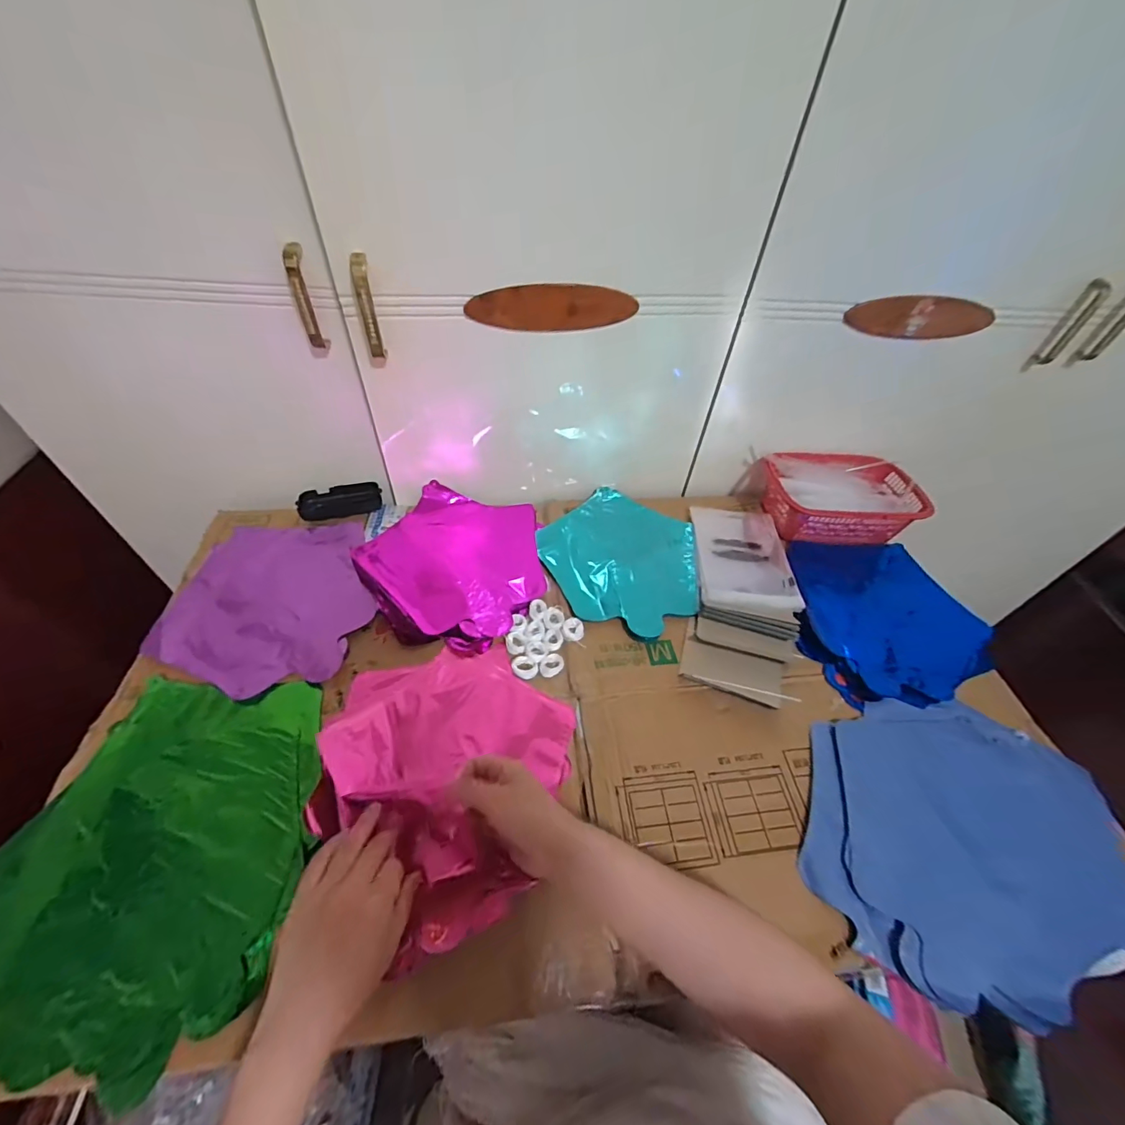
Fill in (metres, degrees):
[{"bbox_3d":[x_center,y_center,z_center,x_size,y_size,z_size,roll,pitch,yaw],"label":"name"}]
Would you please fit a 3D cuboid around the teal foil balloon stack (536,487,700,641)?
[{"bbox_3d":[0.076,-0.019,0.651,0.211,0.036,0.252,7,49,2],"label":"teal foil balloon stack"}]

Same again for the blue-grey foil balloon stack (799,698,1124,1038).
[{"bbox_3d":[0.395,0.262,0.469,0.347,0.042,0.246,-11,51,-14],"label":"blue-grey foil balloon stack"}]

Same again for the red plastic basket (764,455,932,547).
[{"bbox_3d":[0.418,-0.094,0.731,0.225,0.073,0.140,7,49,1],"label":"red plastic basket"}]

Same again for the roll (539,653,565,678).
[{"bbox_3d":[-0.012,0.115,0.533,0.029,0.006,0.023,-33,58,-28],"label":"roll"}]

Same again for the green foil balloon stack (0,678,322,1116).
[{"bbox_3d":[-0.334,0.237,0.403,0.236,0.018,0.275,5,49,0],"label":"green foil balloon stack"}]

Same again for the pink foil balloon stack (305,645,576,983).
[{"bbox_3d":[-0.107,0.194,0.442,0.228,0.049,0.259,1,49,-4],"label":"pink foil balloon stack"}]

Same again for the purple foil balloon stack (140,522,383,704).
[{"bbox_3d":[-0.340,0.039,0.569,0.222,0.006,0.241,3,49,-2],"label":"purple foil balloon stack"}]

